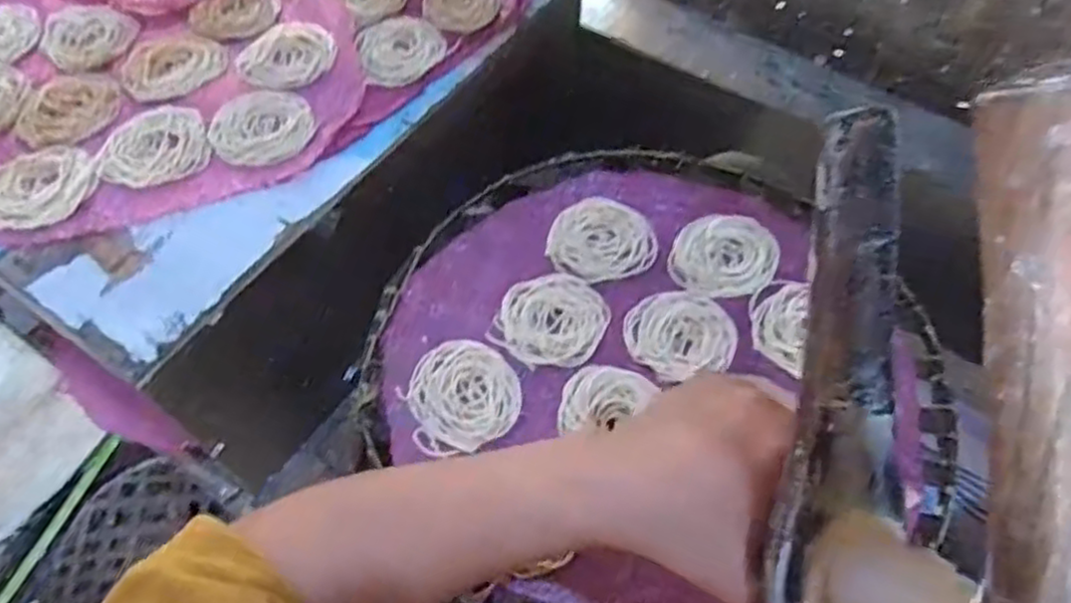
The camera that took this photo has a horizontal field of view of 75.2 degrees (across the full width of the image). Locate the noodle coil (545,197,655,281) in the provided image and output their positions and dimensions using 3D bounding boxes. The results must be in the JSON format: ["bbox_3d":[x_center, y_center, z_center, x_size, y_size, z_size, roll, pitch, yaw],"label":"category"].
[{"bbox_3d":[0.052,-0.046,0.529,0.077,0.005,0.072,0,58,-1],"label":"noodle coil"}]

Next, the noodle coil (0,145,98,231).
[{"bbox_3d":[-0.355,-0.082,0.498,0.068,0.009,0.075,40,66,21],"label":"noodle coil"}]

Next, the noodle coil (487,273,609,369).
[{"bbox_3d":[0.012,0.011,0.489,0.072,0.007,0.077,0,58,-1],"label":"noodle coil"}]

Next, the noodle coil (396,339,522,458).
[{"bbox_3d":[-0.048,0.061,0.453,0.072,0.006,0.077,0,58,-1],"label":"noodle coil"}]

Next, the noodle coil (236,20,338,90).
[{"bbox_3d":[-0.204,-0.204,0.576,0.065,0.008,0.078,34,64,18],"label":"noodle coil"}]

